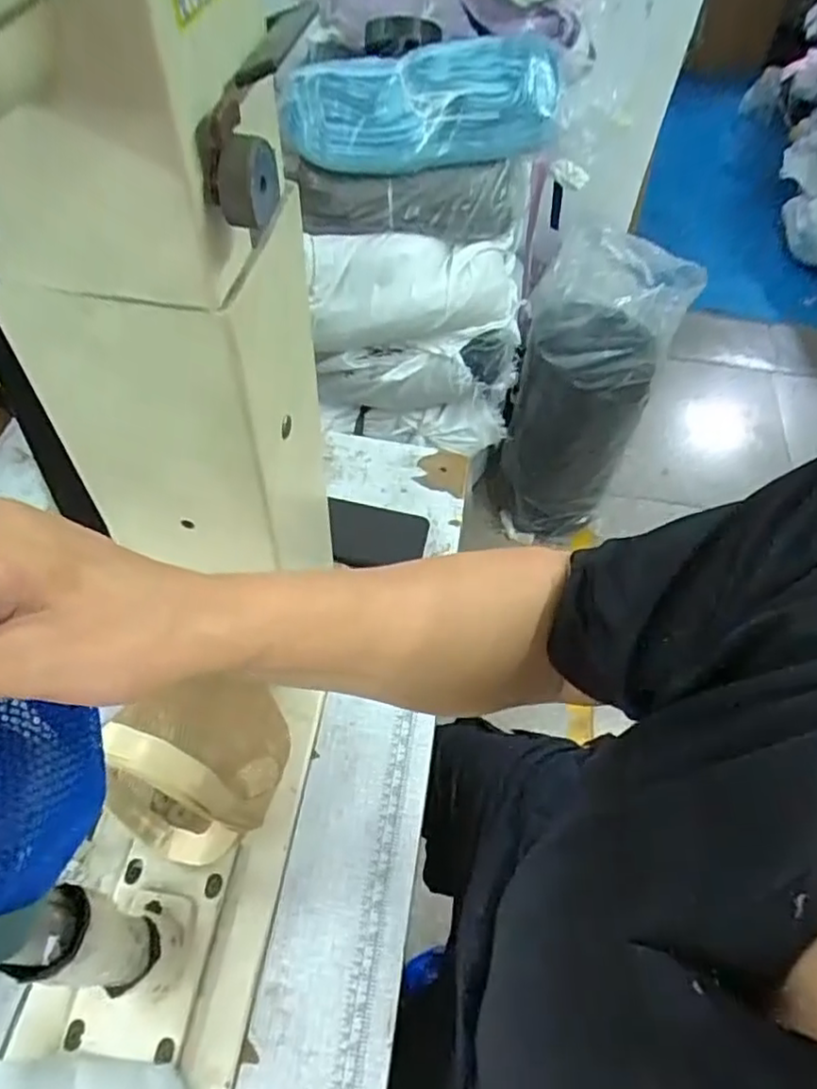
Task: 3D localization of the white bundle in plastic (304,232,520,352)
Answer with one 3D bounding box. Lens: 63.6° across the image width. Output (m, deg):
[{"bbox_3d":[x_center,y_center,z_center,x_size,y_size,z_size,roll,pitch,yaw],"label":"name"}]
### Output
[{"bbox_3d":[0.006,-0.460,1.202,0.387,0.186,0.140,3,55,-1],"label":"white bundle in plastic"}]

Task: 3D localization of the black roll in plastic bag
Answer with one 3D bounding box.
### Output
[{"bbox_3d":[0.352,-0.284,1.398,0.269,0.681,0.180,11,56,5],"label":"black roll in plastic bag"}]

